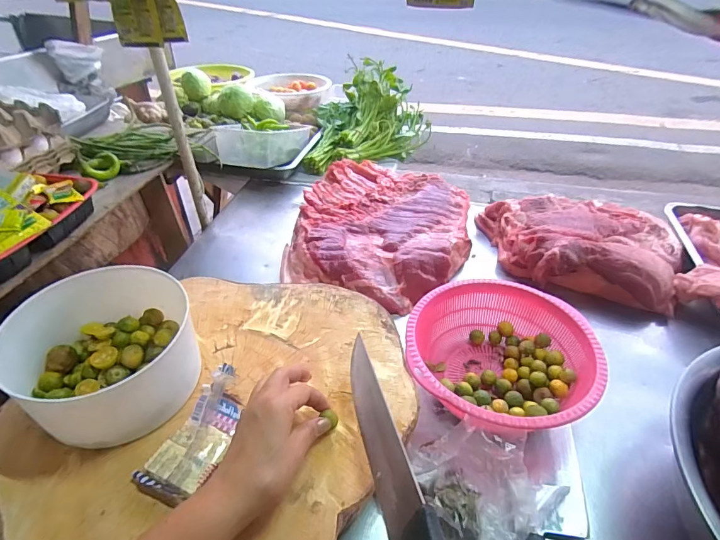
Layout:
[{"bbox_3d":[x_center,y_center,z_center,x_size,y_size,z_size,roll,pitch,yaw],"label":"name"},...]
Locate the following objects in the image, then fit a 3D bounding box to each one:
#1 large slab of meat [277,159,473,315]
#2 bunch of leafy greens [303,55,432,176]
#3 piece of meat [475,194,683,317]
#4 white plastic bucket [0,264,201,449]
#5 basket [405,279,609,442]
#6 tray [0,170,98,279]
[{"bbox_3d":[0.043,-0.086,0.785,0.319,0.057,0.357,11,44,11],"label":"large slab of meat"},{"bbox_3d":[0.028,-0.410,1.069,0.292,0.165,0.328,3,43,2],"label":"bunch of leafy greens"},{"bbox_3d":[0.404,-0.056,0.741,0.351,0.076,0.241,12,44,11],"label":"piece of meat"},{"bbox_3d":[-0.259,0.085,0.420,0.157,0.100,0.162,1,43,-1],"label":"white plastic bucket"},{"bbox_3d":[0.180,0.120,0.542,0.236,0.095,0.225,1,43,-1],"label":"basket"},{"bbox_3d":[-0.455,-0.067,0.528,0.115,0.066,0.220,12,44,12],"label":"tray"}]

